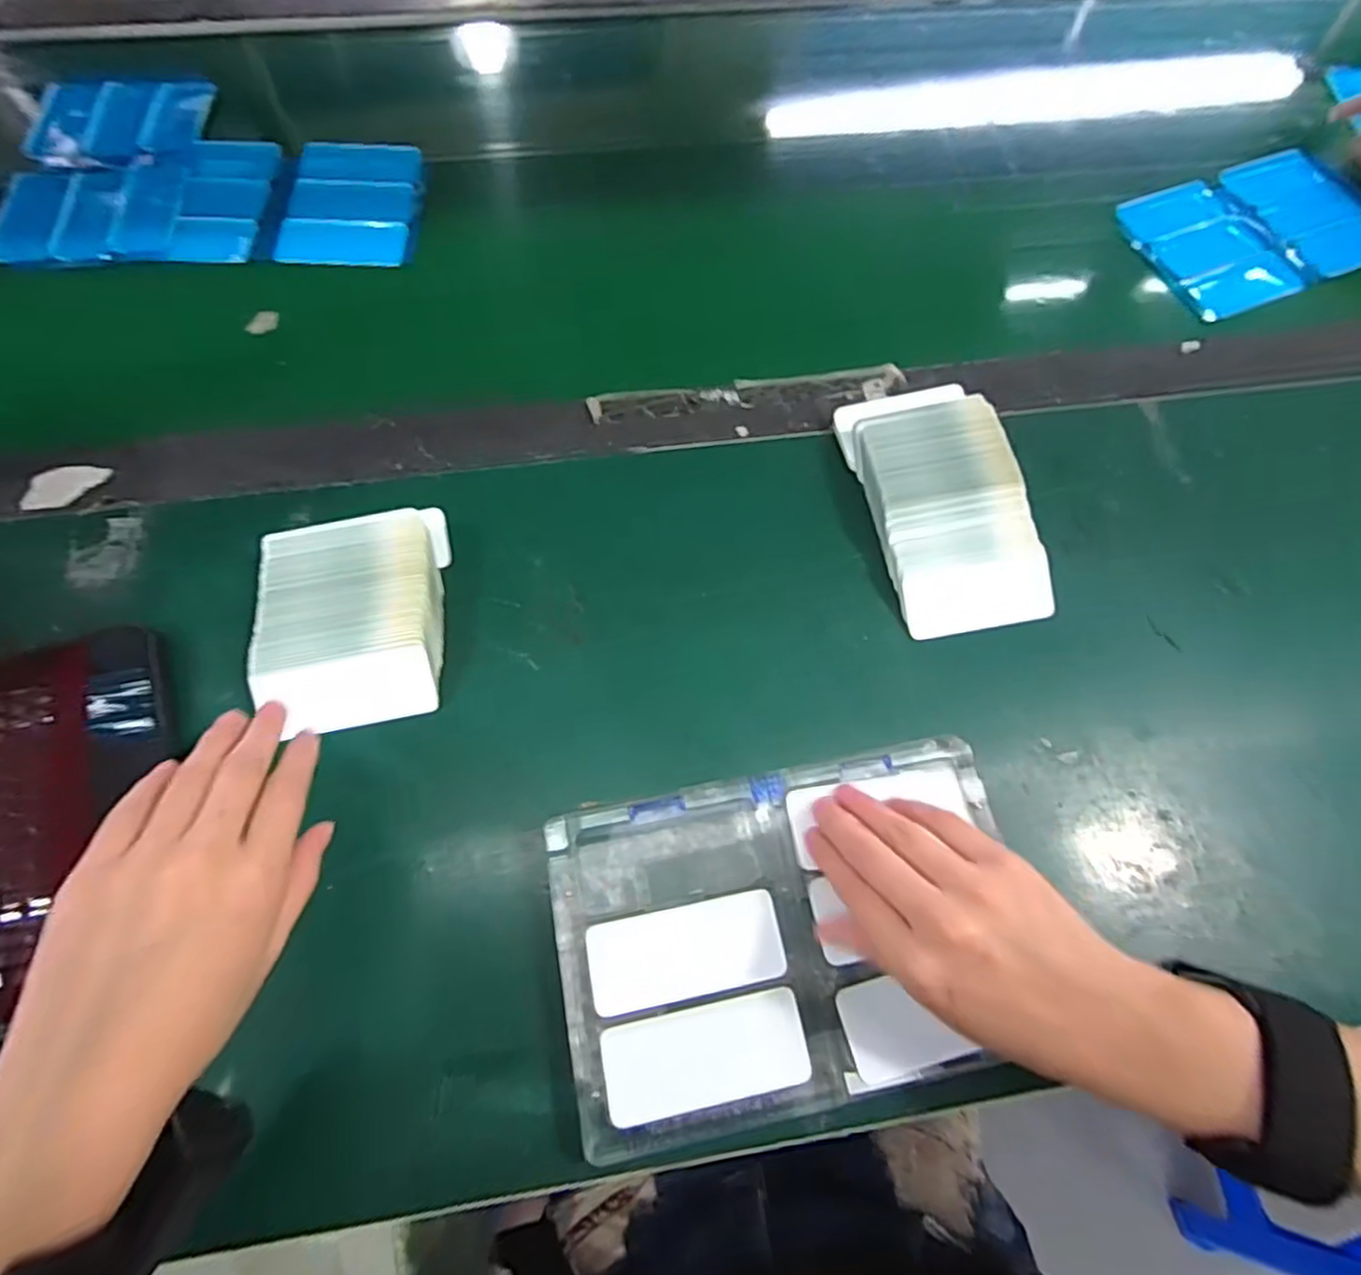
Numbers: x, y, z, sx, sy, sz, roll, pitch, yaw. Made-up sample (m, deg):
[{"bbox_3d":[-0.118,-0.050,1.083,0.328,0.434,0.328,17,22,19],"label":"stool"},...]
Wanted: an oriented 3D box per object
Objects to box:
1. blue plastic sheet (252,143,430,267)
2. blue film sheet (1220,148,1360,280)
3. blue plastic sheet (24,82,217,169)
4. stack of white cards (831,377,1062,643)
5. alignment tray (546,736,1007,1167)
[{"bbox_3d":[-0.236,-0.306,0.479,0.107,0.008,0.117,4,67,0],"label":"blue plastic sheet"},{"bbox_3d":[0.486,-0.327,0.522,0.100,0.009,0.120,-17,69,-9],"label":"blue film sheet"},{"bbox_3d":[-0.417,-0.377,0.498,0.127,0.014,0.087,1,67,-1],"label":"blue plastic sheet"},{"bbox_3d":[0.150,-0.077,0.387,0.087,0.028,0.150,-9,68,-6],"label":"stack of white cards"},{"bbox_3d":[0.050,0.131,0.304,0.203,0.018,0.137,-11,68,-6],"label":"alignment tray"}]

